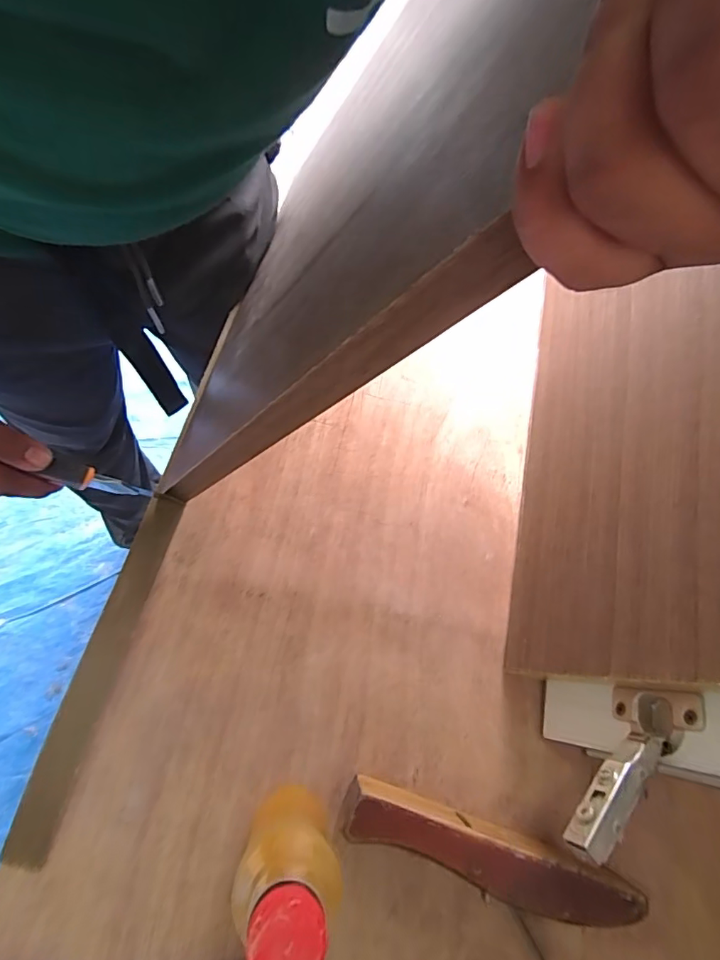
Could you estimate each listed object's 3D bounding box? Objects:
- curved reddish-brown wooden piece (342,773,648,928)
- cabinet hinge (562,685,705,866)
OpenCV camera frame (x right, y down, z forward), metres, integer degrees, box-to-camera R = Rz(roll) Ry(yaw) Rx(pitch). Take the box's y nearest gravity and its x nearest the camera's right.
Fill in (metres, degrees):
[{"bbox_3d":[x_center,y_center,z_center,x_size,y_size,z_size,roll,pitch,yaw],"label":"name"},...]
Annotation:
[{"bbox_3d":[0.082,0.246,0.326,0.187,0.057,0.035,19,65,2],"label":"curved reddish-brown wooden piece"},{"bbox_3d":[0.151,0.163,0.279,0.106,0.056,0.028,-33,70,-33],"label":"cabinet hinge"}]

